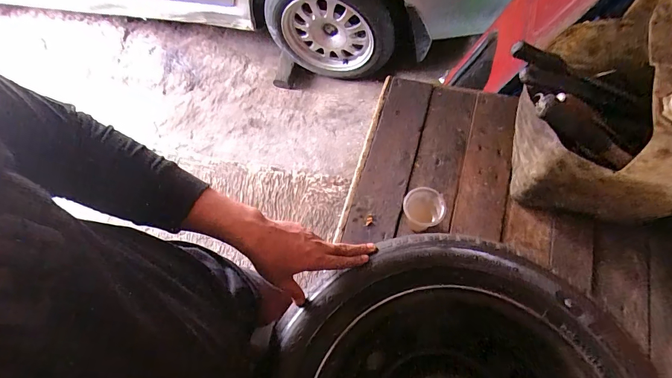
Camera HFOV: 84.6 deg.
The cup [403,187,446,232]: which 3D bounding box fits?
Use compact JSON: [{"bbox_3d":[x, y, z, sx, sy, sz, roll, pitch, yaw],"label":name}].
[{"bbox_3d":[0.158,0.041,0.680,0.066,0.089,0.066,0,68,1],"label":"cup"}]

